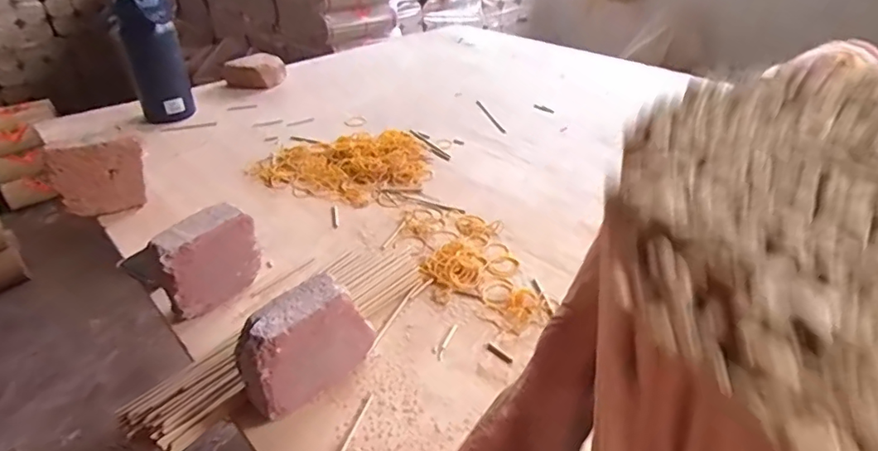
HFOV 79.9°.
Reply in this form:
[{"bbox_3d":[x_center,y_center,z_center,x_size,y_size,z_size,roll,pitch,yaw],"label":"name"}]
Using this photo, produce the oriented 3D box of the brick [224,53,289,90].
[{"bbox_3d":[-0.442,-0.367,1.257,0.145,0.061,0.089,-12,35,-16],"label":"brick"}]

